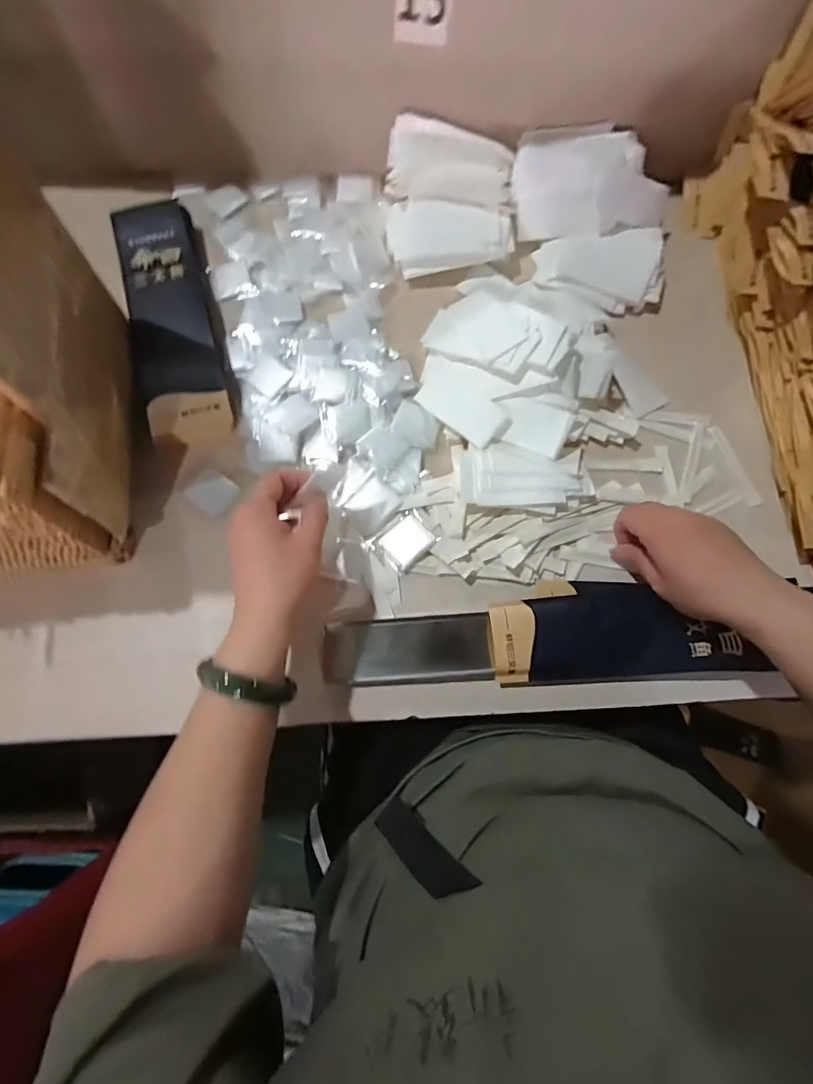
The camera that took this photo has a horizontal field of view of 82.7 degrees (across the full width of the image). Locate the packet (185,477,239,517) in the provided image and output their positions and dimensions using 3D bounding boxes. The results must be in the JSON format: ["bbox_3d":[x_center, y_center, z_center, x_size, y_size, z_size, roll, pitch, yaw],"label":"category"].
[{"bbox_3d":[-0.192,-0.048,0.458,0.044,0.004,0.037,35,77,8],"label":"packet"}]

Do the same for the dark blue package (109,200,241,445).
[{"bbox_3d":[-0.244,-0.239,0.481,0.085,0.033,0.294,-15,76,-5],"label":"dark blue package"}]

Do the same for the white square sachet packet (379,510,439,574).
[{"bbox_3d":[0.001,0.000,0.441,0.050,0.004,0.041,-42,79,-11],"label":"white square sachet packet"}]

